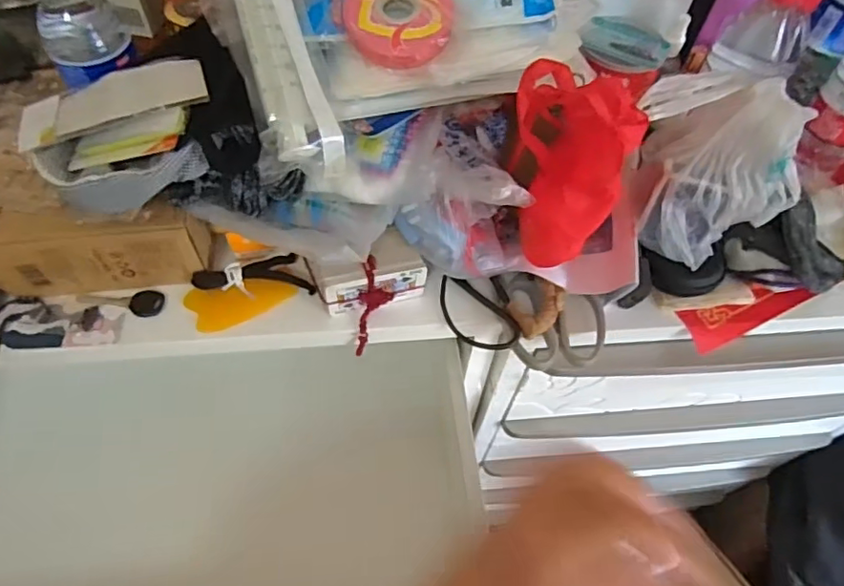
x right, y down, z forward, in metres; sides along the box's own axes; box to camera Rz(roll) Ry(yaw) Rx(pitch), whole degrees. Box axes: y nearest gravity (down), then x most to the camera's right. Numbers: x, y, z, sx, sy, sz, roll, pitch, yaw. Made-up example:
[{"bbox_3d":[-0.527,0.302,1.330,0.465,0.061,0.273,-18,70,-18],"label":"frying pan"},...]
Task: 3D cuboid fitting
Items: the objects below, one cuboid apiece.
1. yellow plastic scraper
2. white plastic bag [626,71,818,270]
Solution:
[{"bbox_3d":[-0.160,0.010,0.506,0.093,0.010,0.044,-7,57,-7],"label":"yellow plastic scraper"},{"bbox_3d":[0.235,-0.094,0.468,0.120,0.147,0.086,38,62,21],"label":"white plastic bag"}]

